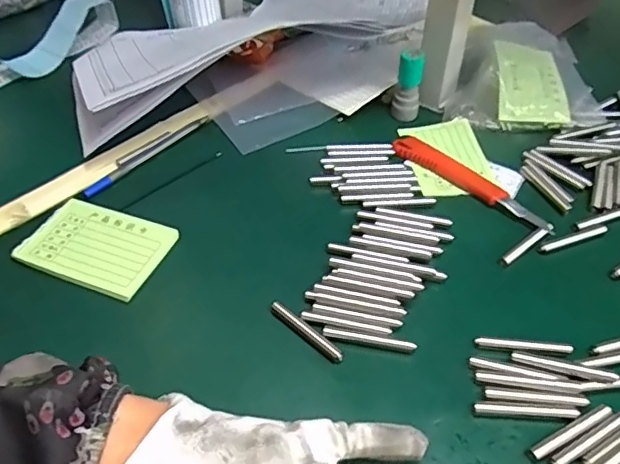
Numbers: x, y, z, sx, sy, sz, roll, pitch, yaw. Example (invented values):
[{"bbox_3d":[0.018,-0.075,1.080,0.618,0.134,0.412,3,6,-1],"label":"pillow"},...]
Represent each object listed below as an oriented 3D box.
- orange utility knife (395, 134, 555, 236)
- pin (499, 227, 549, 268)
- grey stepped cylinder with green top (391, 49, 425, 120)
[{"bbox_3d":[0.131,-0.042,0.457,0.146,0.008,0.023,35,54,29],"label":"orange utility knife"},{"bbox_3d":[0.160,0.008,0.409,0.061,0.004,0.008,-30,53,-28],"label":"pin"},{"bbox_3d":[0.090,-0.137,0.509,0.024,0.065,0.018,6,45,4],"label":"grey stepped cylinder with green top"}]

